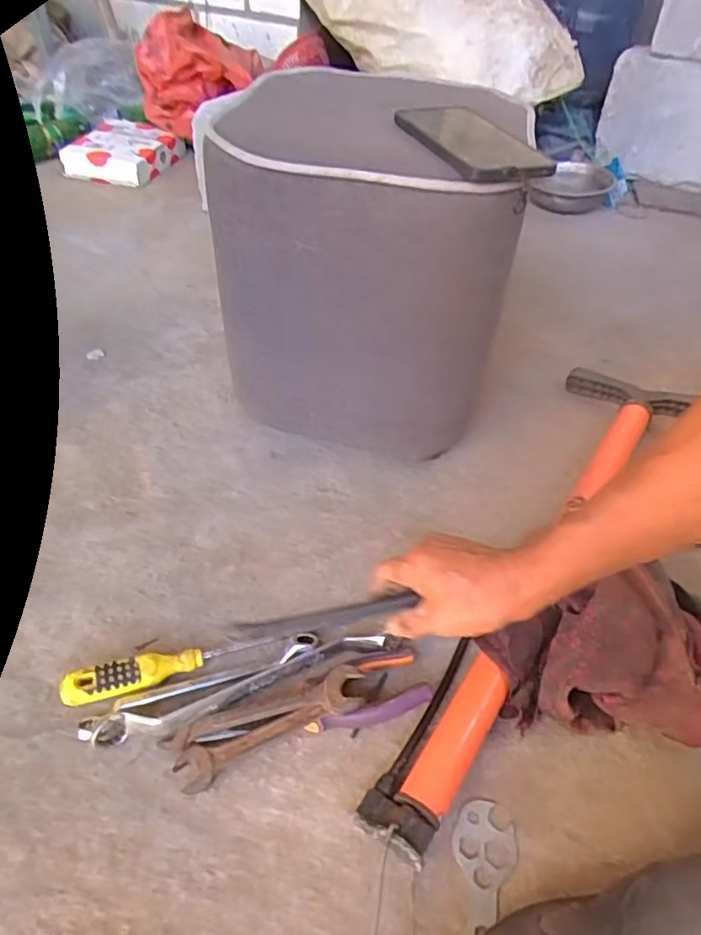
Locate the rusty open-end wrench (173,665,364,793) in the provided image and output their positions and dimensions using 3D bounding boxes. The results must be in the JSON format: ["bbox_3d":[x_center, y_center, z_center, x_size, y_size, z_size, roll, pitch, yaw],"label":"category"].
[{"bbox_3d":[-0.058,0.197,0.450,0.149,0.009,0.031,-25,53,-10],"label":"rusty open-end wrench"}]

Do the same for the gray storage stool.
[{"bbox_3d":[0.028,-0.200,0.634,0.259,0.326,0.237,11,45,6],"label":"gray storage stool"}]

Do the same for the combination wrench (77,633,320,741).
[{"bbox_3d":[-0.117,0.171,0.477,0.190,0.009,0.023,-17,51,-20],"label":"combination wrench"}]

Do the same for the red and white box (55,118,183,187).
[{"bbox_3d":[-0.427,-0.596,1.118,0.178,0.046,0.201,16,48,10],"label":"red and white box"}]

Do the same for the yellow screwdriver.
[{"bbox_3d":[-0.134,0.159,0.480,0.181,0.030,0.023,-11,49,-15],"label":"yellow screwdriver"}]

